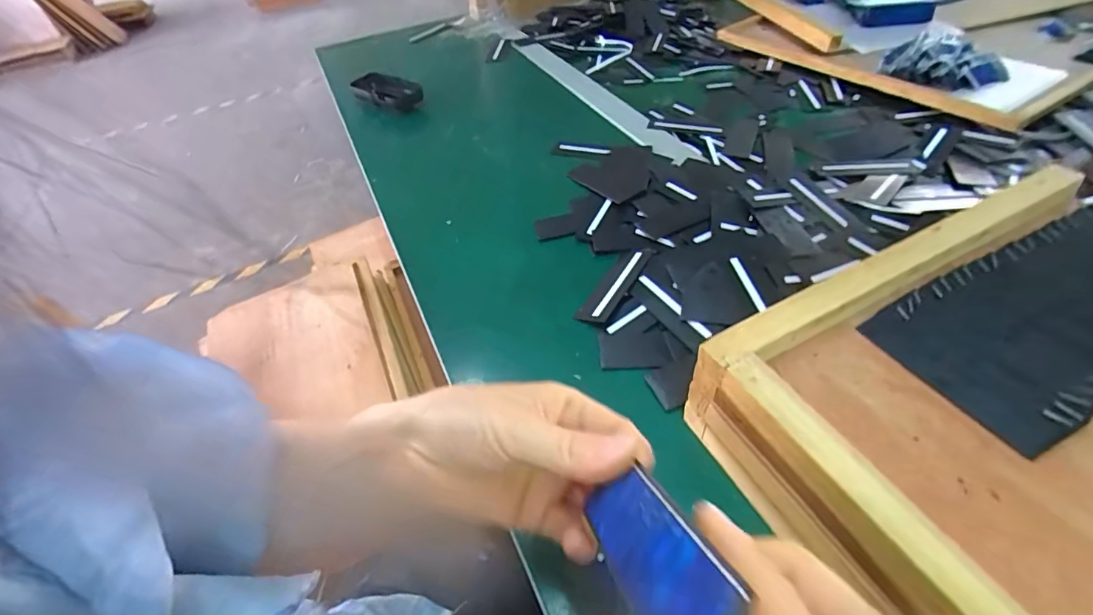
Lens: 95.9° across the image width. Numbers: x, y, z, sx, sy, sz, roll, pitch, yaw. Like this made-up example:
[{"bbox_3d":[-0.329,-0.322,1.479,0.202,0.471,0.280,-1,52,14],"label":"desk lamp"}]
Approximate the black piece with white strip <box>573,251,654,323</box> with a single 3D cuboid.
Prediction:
[{"bbox_3d":[0.059,-0.020,0.415,0.025,0.008,0.096,22,51,27],"label":"black piece with white strip"}]

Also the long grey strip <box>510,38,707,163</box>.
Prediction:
[{"bbox_3d":[0.063,-0.303,0.691,0.047,0.007,0.456,-18,47,-18],"label":"long grey strip"}]

